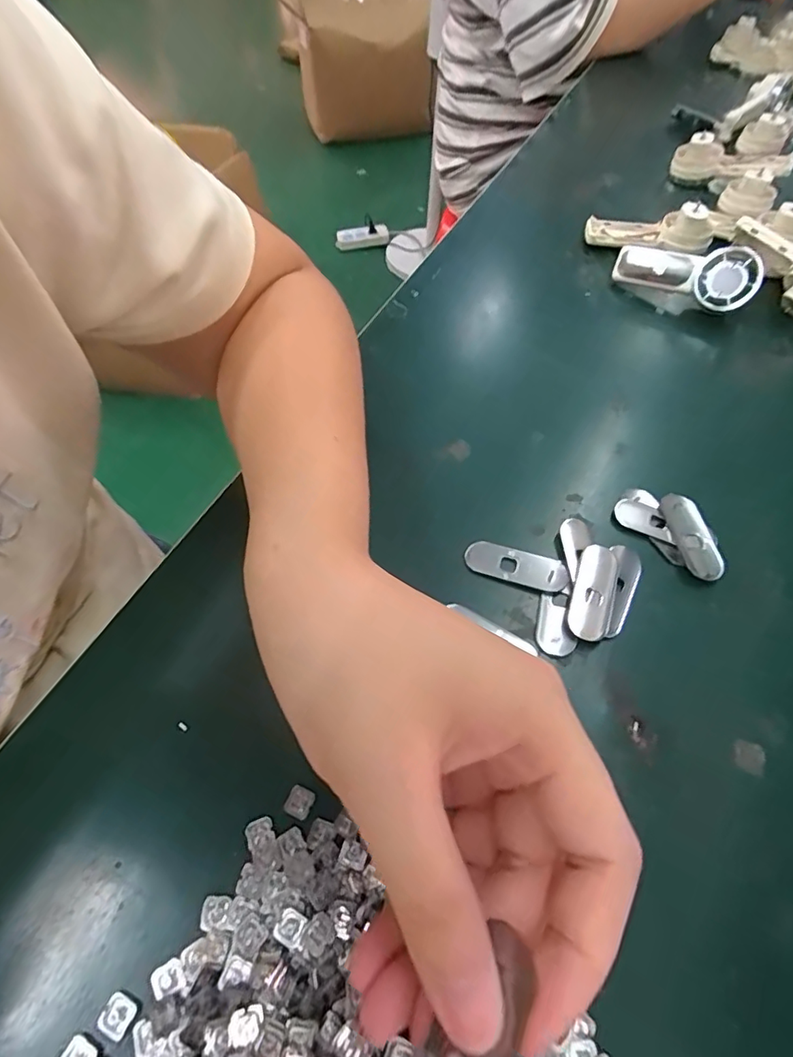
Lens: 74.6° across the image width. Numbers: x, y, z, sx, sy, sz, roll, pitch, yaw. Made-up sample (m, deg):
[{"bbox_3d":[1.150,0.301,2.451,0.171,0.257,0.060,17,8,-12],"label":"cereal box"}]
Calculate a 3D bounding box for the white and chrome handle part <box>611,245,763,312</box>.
[{"bbox_3d":[0.204,-0.181,0.371,0.093,0.044,0.022,31,62,18],"label":"white and chrome handle part"}]

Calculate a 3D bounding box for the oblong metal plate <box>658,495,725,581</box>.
[{"bbox_3d":[0.152,0.004,0.268,0.017,0.008,0.050,-6,58,-4],"label":"oblong metal plate"}]

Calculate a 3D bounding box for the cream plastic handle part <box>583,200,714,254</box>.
[{"bbox_3d":[0.198,-0.234,0.410,0.091,0.037,0.029,20,60,12],"label":"cream plastic handle part"}]

